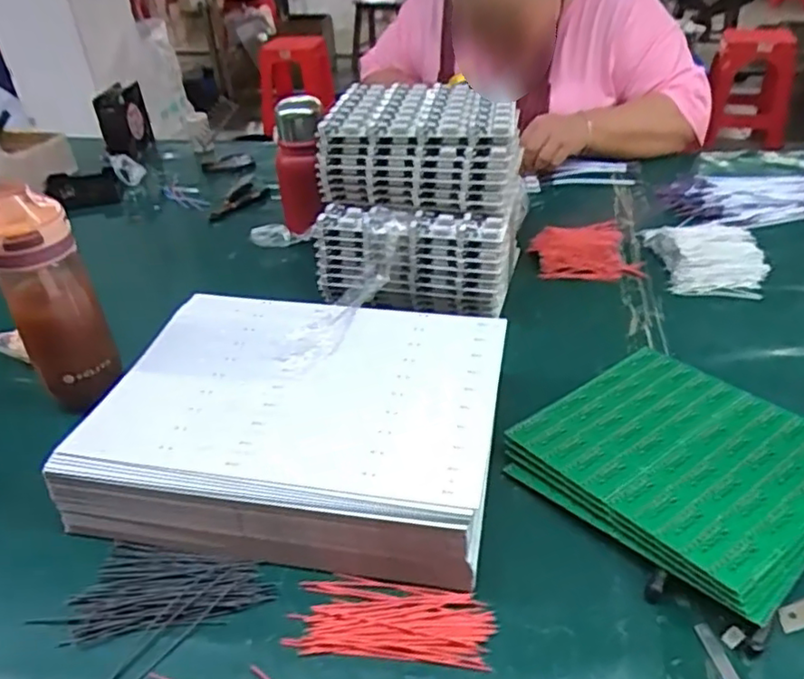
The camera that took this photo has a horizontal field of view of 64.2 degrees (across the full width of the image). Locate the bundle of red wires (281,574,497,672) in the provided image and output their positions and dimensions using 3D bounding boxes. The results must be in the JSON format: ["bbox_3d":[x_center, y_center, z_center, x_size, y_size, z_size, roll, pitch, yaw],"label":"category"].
[{"bbox_3d":[-0.007,0.192,0.439,0.134,0.005,0.056,2,36,9],"label":"bundle of red wires"}]

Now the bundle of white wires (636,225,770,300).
[{"bbox_3d":[0.379,-0.103,0.790,0.122,0.030,0.150,0,36,5],"label":"bundle of white wires"}]

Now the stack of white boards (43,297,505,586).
[{"bbox_3d":[-0.085,0.067,0.558,0.323,0.067,0.249,4,37,11],"label":"stack of white boards"}]

